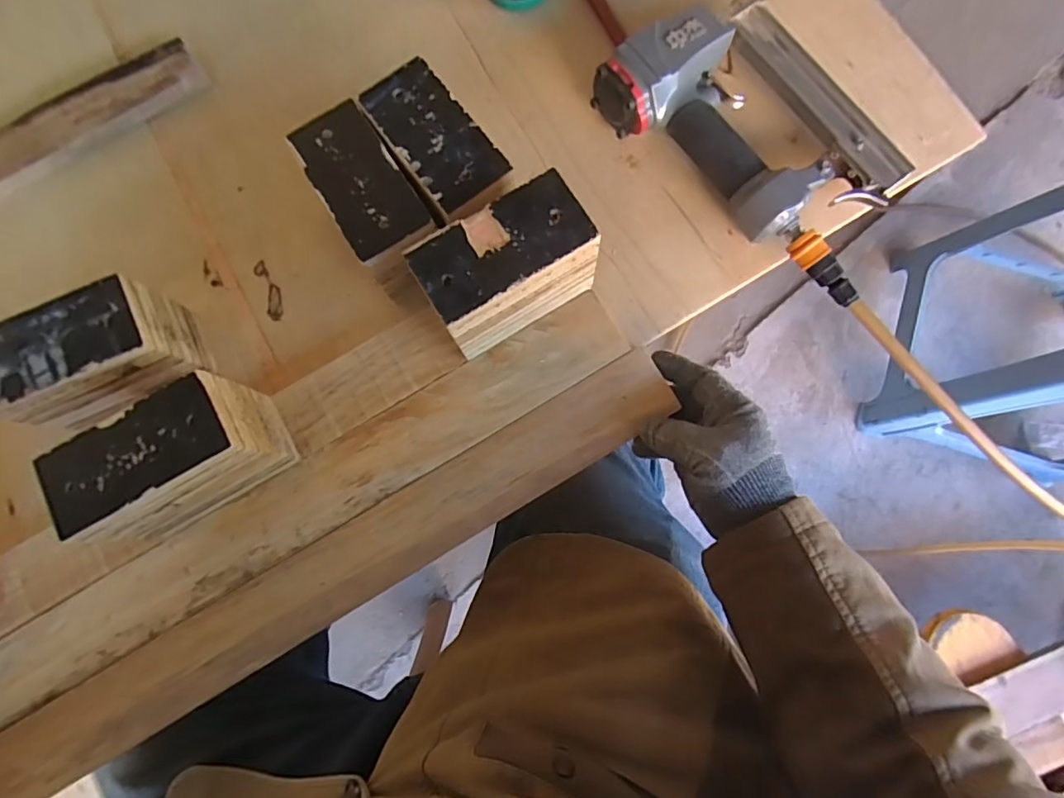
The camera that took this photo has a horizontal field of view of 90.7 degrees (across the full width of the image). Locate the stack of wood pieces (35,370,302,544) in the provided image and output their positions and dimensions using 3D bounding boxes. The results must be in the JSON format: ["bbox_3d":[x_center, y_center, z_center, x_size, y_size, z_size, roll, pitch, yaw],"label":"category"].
[{"bbox_3d":[-0.244,0.043,0.369,0.116,0.094,0.060,-31,81,-5],"label":"stack of wood pieces"}]

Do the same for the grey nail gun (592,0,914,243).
[{"bbox_3d":[0.189,-0.233,0.438,0.229,0.061,0.158,44,83,8],"label":"grey nail gun"}]

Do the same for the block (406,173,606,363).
[{"bbox_3d":[-0.018,-0.089,0.387,0.119,0.093,0.065,-31,81,-5],"label":"block"}]

